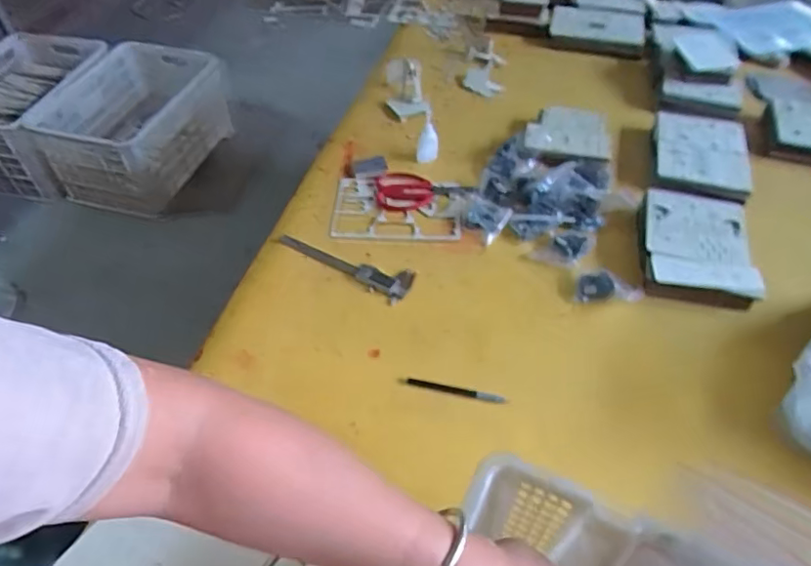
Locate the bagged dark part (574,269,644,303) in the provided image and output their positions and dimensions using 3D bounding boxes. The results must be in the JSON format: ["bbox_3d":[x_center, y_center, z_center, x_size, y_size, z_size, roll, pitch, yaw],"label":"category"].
[{"bbox_3d":[0.296,0.006,0.805,0.088,0.024,0.042,9,50,8],"label":"bagged dark part"}]

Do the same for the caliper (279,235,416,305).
[{"bbox_3d":[-0.096,-0.029,0.851,0.231,0.014,0.058,20,52,17],"label":"caliper"}]

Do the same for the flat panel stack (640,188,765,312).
[{"bbox_3d":[0.433,-0.059,0.836,0.158,0.043,0.202,8,50,7],"label":"flat panel stack"}]

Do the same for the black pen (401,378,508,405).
[{"bbox_3d":[0.060,0.136,0.709,0.137,0.004,0.011,10,50,9],"label":"black pen"}]

